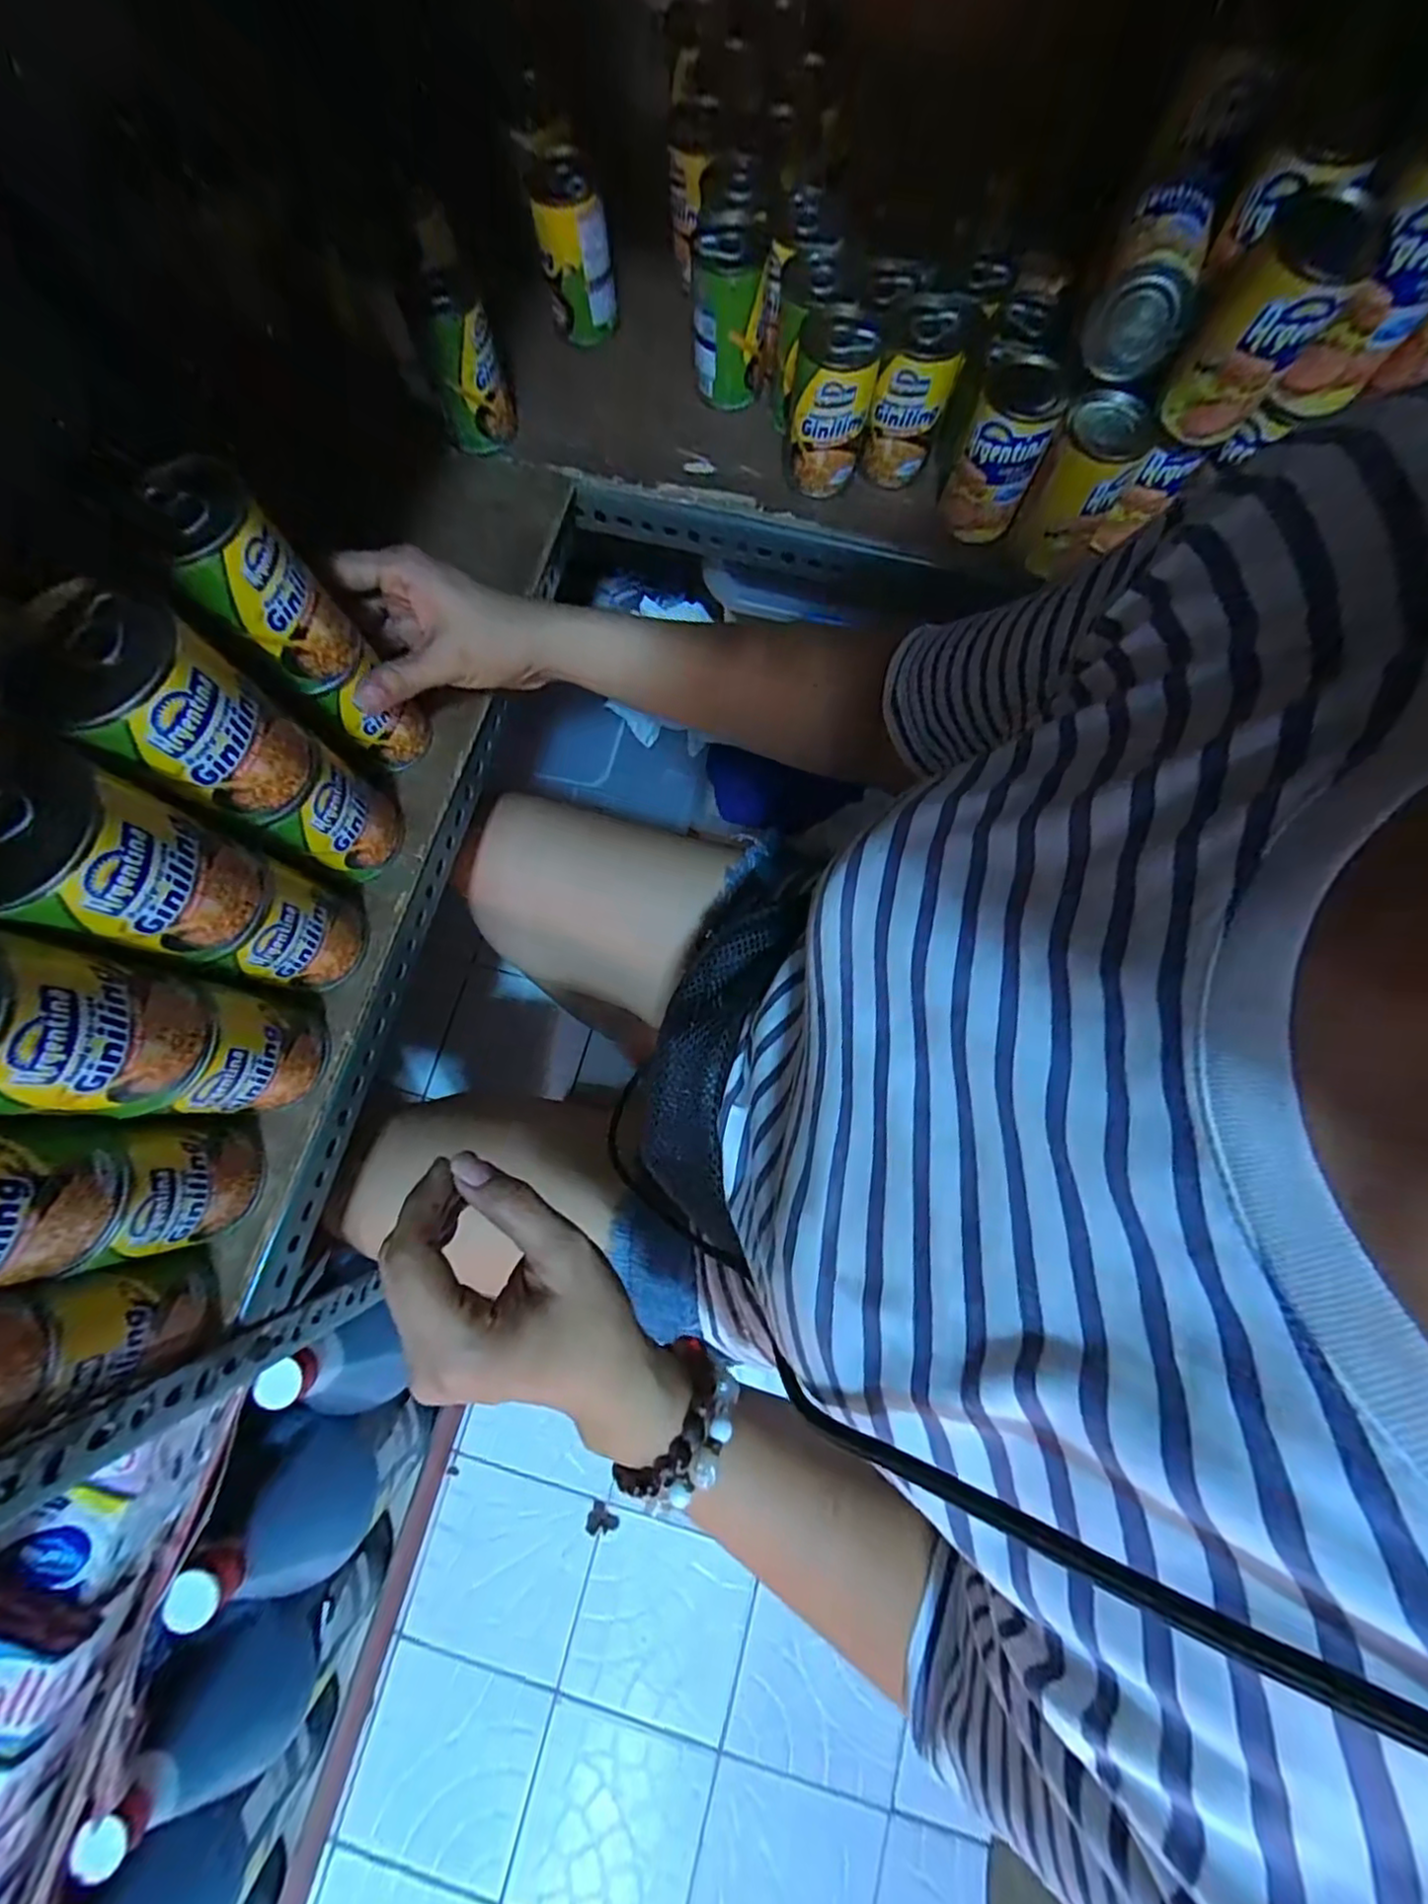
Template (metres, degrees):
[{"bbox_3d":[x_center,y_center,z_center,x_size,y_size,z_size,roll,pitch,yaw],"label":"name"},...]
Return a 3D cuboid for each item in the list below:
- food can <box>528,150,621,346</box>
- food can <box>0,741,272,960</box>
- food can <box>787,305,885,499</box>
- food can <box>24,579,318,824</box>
[{"bbox_3d":[-0.103,-0.519,0.470,0.050,0.086,0.054,0,77,1],"label":"food can"},{"bbox_3d":[-0.244,-0.036,0.265,0.057,0.089,0.060,0,77,1],"label":"food can"},{"bbox_3d":[0.078,-0.366,0.430,0.050,0.084,0.054,0,77,1],"label":"food can"},{"bbox_3d":[-0.231,-0.103,0.278,0.057,0.085,0.058,0,77,1],"label":"food can"}]

